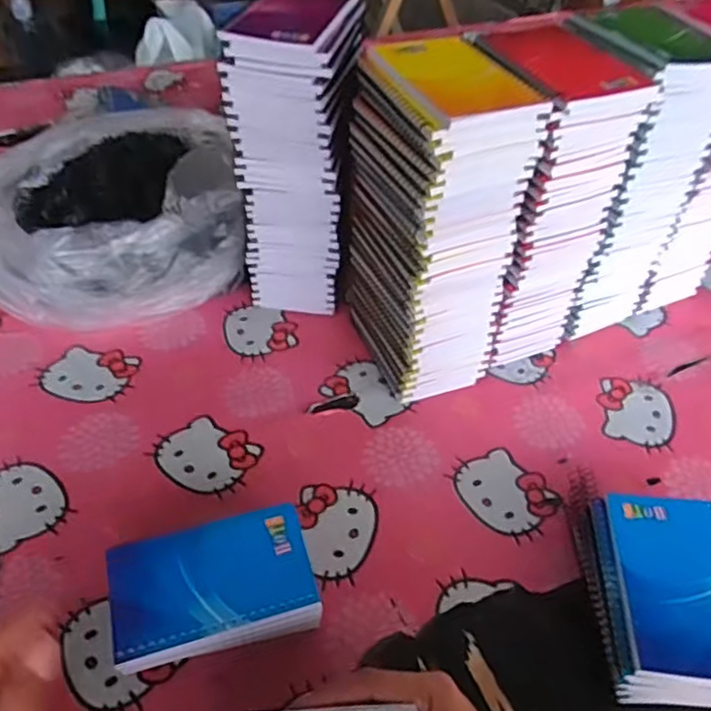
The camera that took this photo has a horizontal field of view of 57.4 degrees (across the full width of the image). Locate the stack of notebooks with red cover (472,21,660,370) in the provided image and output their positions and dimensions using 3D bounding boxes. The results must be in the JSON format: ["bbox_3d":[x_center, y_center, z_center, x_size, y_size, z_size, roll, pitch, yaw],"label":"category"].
[{"bbox_3d":[0.158,-0.128,0.593,0.115,0.287,0.121,-18,48,-20],"label":"stack of notebooks with red cover"}]

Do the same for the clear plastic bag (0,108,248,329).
[{"bbox_3d":[-0.285,-0.168,0.736,0.292,0.111,0.325,-12,46,-15],"label":"clear plastic bag"}]

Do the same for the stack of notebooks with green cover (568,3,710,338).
[{"bbox_3d":[0.245,-0.160,0.632,0.114,0.286,0.125,-16,47,-19],"label":"stack of notebooks with green cover"}]

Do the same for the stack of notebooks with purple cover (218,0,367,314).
[{"bbox_3d":[-0.057,-0.179,0.635,0.109,0.299,0.110,4,44,1],"label":"stack of notebooks with purple cover"}]

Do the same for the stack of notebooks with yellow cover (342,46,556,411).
[{"bbox_3d":[0.061,-0.113,0.572,0.099,0.283,0.151,-15,47,-18],"label":"stack of notebooks with yellow cover"}]

